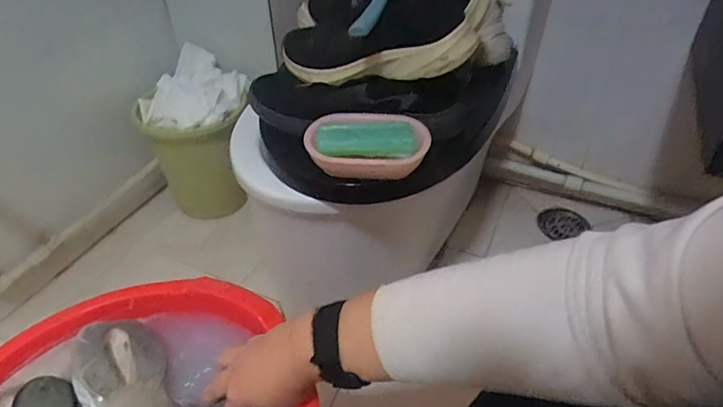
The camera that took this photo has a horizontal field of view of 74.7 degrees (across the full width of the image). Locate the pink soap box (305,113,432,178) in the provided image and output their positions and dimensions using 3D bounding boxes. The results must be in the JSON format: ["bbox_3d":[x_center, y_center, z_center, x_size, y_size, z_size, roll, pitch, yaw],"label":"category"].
[{"bbox_3d":[0.007,-0.070,0.578,0.148,0.041,0.090,5,40,7],"label":"pink soap box"}]

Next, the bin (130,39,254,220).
[{"bbox_3d":[-0.351,-0.139,1.101,0.232,0.308,0.237,16,43,19],"label":"bin"}]

